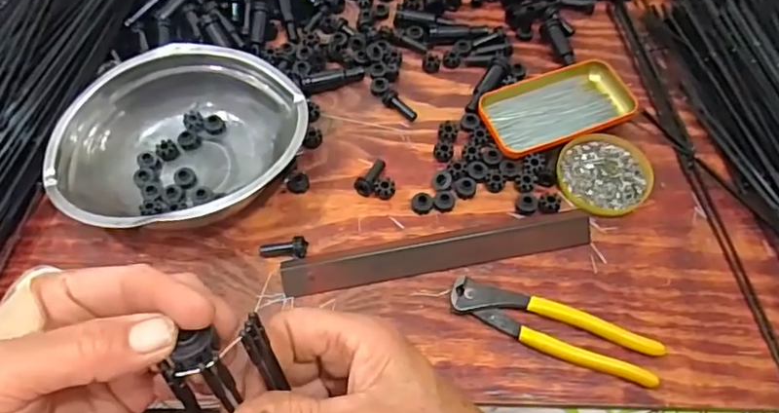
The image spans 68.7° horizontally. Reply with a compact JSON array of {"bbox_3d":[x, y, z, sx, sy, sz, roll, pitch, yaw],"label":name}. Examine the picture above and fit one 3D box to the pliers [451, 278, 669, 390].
[{"bbox_3d":[0.128,0.096,0.449,0.162,0.014,0.037,20,62,13],"label":"pliers"}]

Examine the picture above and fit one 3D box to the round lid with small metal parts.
[{"bbox_3d":[0.196,-0.029,0.519,0.082,0.013,0.078,-1,60,1],"label":"round lid with small metal parts"}]

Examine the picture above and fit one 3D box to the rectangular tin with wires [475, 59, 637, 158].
[{"bbox_3d":[0.162,-0.095,0.550,0.144,0.016,0.081,-21,61,-10],"label":"rectangular tin with wires"}]

